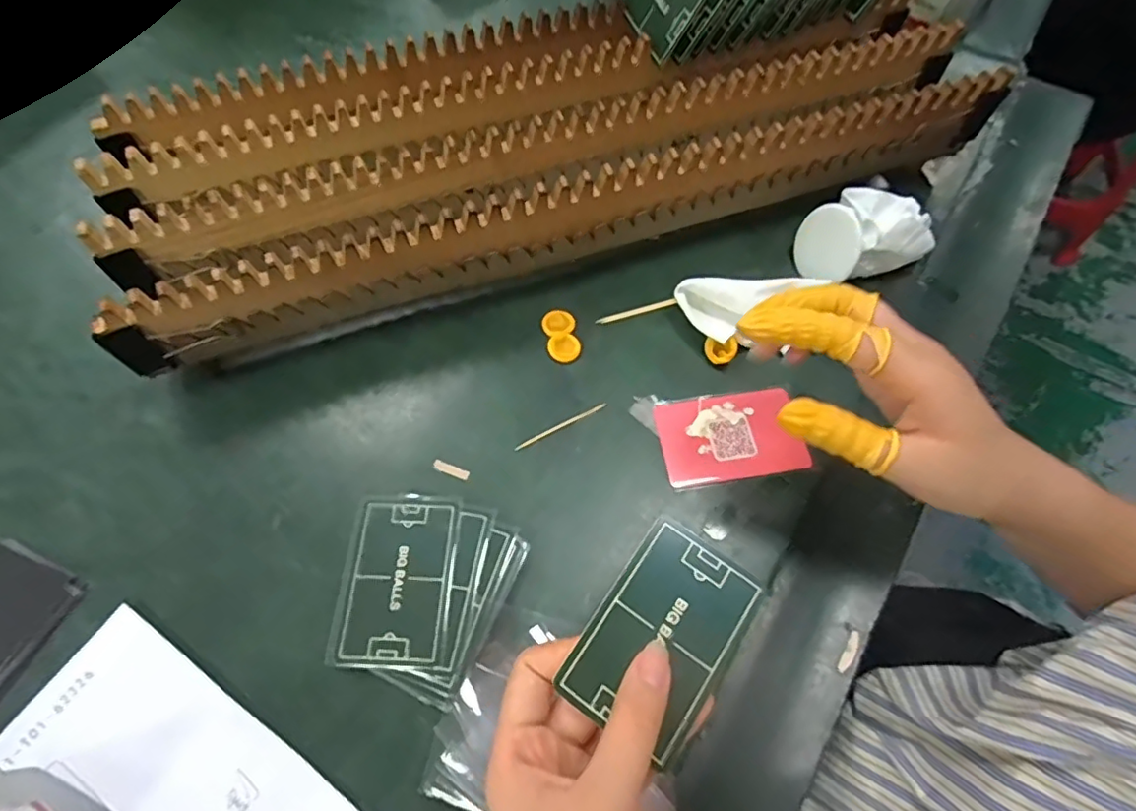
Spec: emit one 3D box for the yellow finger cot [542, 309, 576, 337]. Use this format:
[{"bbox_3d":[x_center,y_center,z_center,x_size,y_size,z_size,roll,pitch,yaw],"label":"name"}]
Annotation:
[{"bbox_3d":[-0.006,-0.056,0.385,0.021,0.005,0.022,0,64,0],"label":"yellow finger cot"}]

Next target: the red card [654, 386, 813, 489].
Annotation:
[{"bbox_3d":[0.097,0.018,0.350,0.081,0.007,0.057,-8,64,-1],"label":"red card"}]

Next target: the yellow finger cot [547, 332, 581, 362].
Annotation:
[{"bbox_3d":[-0.003,-0.038,0.376,0.021,0.005,0.019,41,71,17],"label":"yellow finger cot"}]

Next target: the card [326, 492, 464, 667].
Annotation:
[{"bbox_3d":[-0.090,0.090,0.306,0.056,0.004,0.086,3,63,1],"label":"card"}]

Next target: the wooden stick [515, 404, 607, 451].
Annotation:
[{"bbox_3d":[-0.004,0.012,0.355,0.061,0.004,0.004,-25,67,-12],"label":"wooden stick"}]

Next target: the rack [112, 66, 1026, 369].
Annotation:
[{"bbox_3d":[0.011,-0.140,0.370,0.569,0.055,0.071,-18,65,-9],"label":"rack"}]

